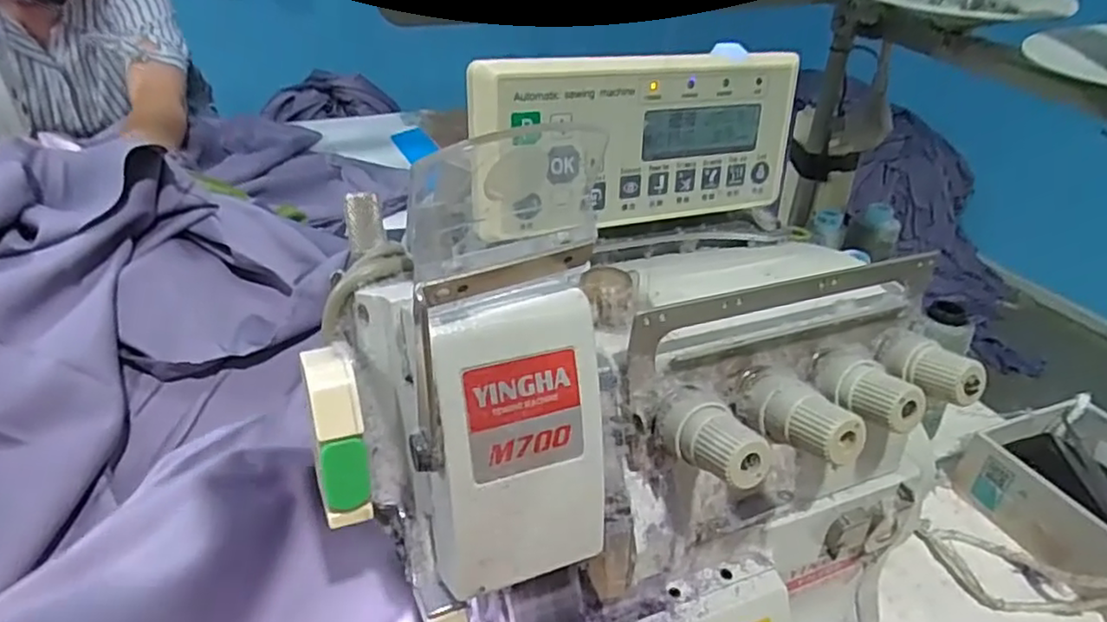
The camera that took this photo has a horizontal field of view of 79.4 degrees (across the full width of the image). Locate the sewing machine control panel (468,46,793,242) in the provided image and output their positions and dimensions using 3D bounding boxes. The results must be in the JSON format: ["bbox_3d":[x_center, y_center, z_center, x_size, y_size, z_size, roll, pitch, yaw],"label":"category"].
[{"bbox_3d":[0.037,-0.066,0.284,0.148,0.080,0.017,-11,36,-21],"label":"sewing machine control panel"}]

